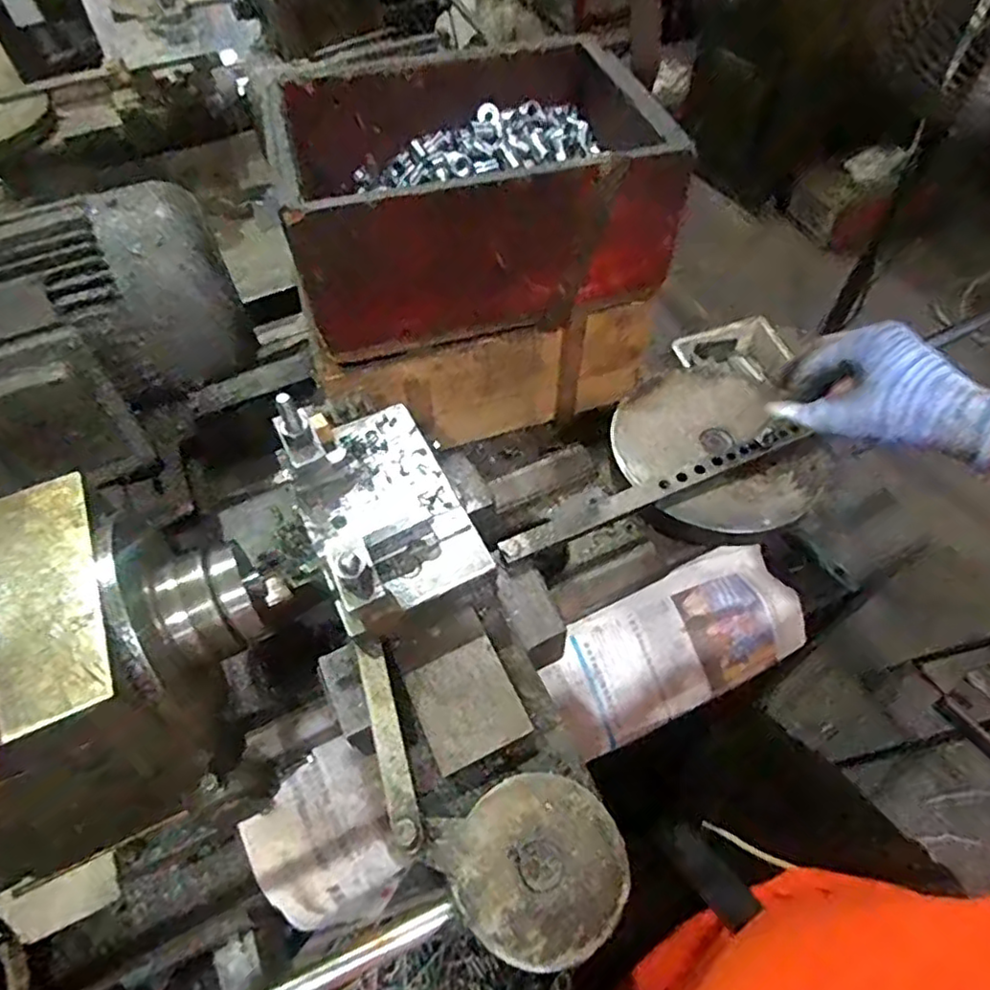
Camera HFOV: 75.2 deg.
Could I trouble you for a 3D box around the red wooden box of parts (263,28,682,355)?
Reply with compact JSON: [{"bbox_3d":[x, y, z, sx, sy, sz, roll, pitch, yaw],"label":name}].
[{"bbox_3d":[-0.024,-0.300,0.635,0.343,0.154,0.243,-14,56,-8],"label":"red wooden box of parts"}]

